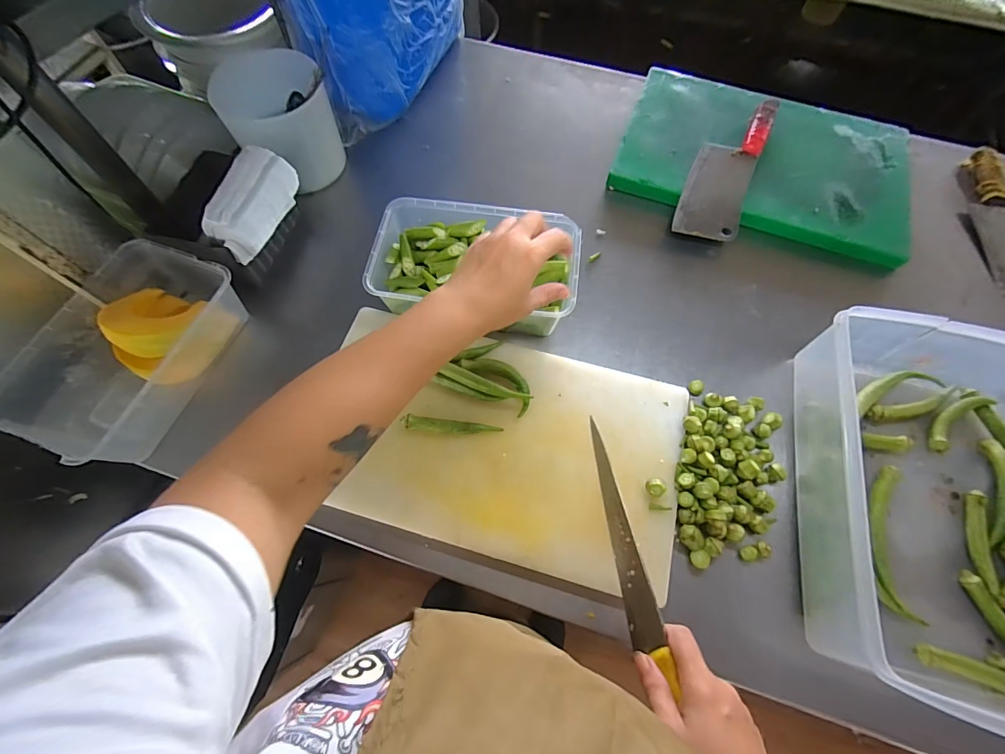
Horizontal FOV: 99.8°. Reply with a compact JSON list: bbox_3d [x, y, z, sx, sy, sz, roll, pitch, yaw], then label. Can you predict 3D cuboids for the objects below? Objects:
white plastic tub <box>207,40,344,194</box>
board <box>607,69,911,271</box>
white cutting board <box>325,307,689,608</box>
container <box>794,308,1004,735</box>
[{"bbox_3d":[-0.306,-0.359,0.610,0.153,0.132,0.135,-26,68,-14],"label":"white plastic tub"},{"bbox_3d":[0.420,-0.354,0.689,0.449,0.040,0.323,17,65,5],"label":"board"},{"bbox_3d":[0.002,0.067,0.474,0.398,0.026,0.241,14,64,4],"label":"white cutting board"},{"bbox_3d":[0.464,0.120,0.429,0.280,0.100,0.360,15,64,4],"label":"container"}]

